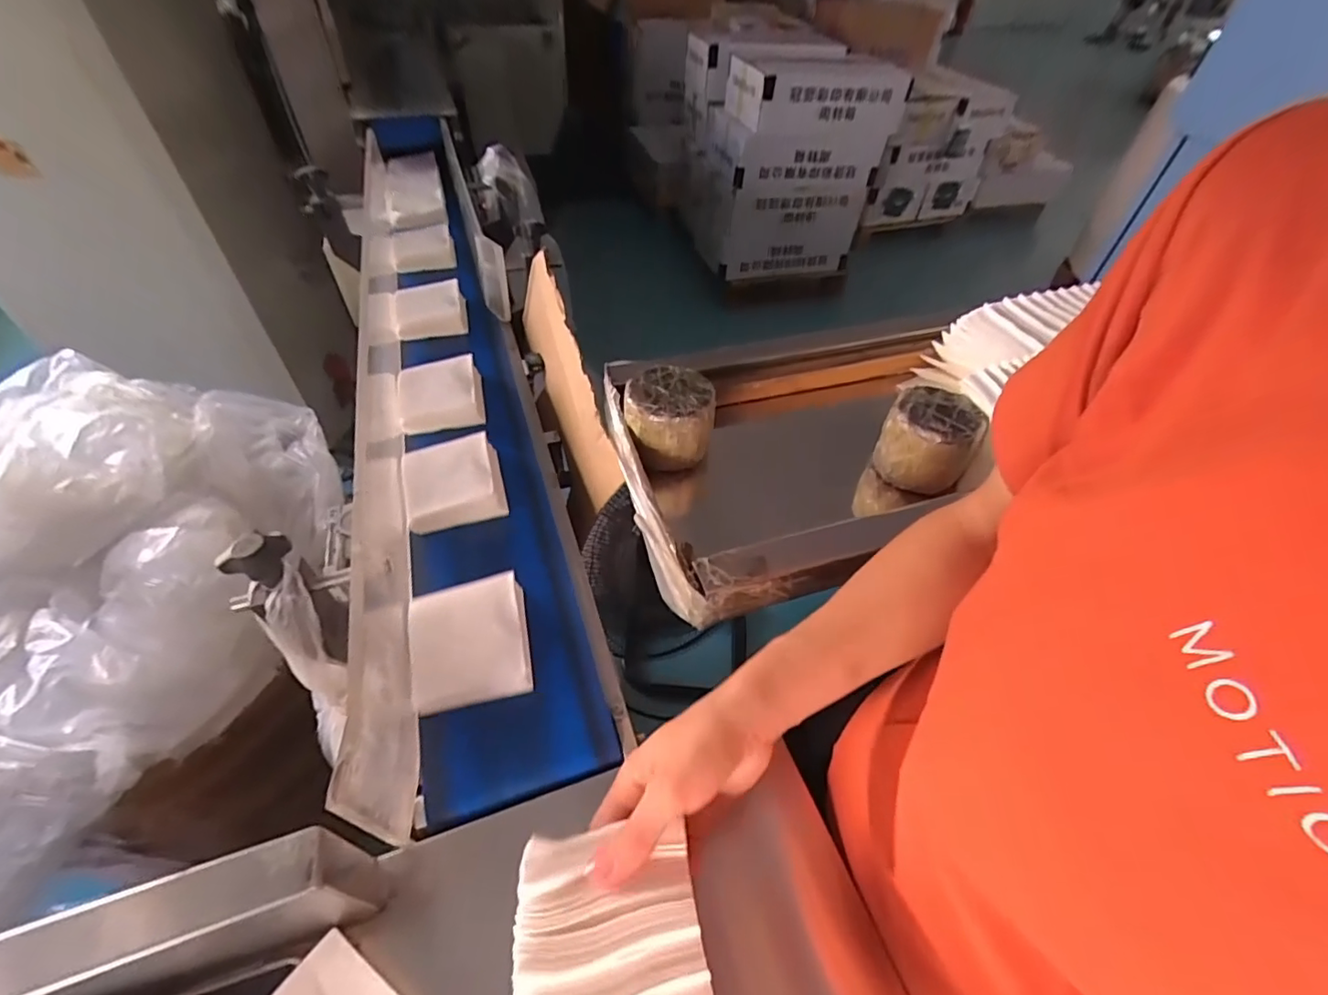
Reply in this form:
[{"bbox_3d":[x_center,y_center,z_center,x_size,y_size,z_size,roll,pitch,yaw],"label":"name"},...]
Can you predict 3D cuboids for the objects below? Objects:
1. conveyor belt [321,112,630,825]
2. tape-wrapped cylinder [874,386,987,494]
[{"bbox_3d":[-0.310,-0.249,0.762,0.180,0.108,1.262,-13,50,-15],"label":"conveyor belt"},{"bbox_3d":[0.262,-0.059,0.567,0.084,0.073,0.084,24,51,17],"label":"tape-wrapped cylinder"}]

